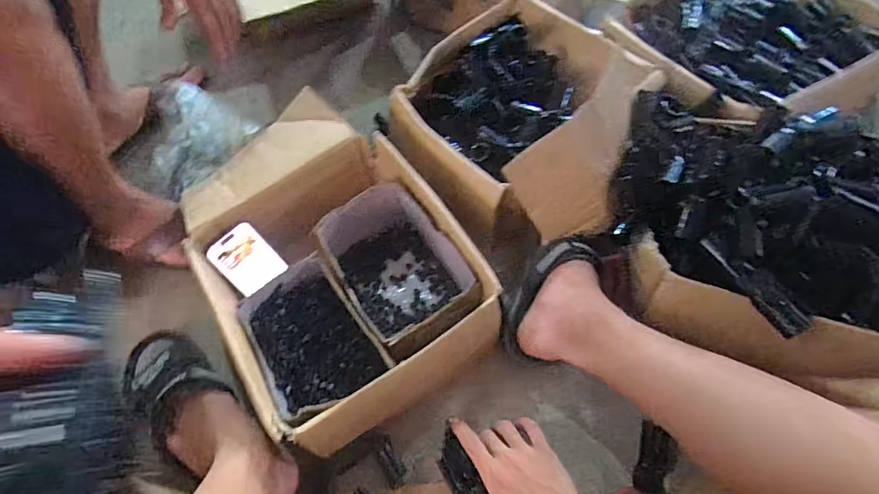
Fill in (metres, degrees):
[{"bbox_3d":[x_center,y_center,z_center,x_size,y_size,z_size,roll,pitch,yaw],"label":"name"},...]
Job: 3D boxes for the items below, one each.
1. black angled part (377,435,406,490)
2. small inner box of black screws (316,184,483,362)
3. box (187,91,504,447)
[{"bbox_3d":[-0.060,0.261,0.593,0.023,0.009,0.062,-25,62,-9],"label":"black angled part"},{"bbox_3d":[-0.059,0.034,0.673,0.145,0.104,0.225,-32,64,-13],"label":"small inner box of black screws"},{"bbox_3d":[-0.150,0.016,0.672,0.317,0.121,0.435,-35,65,-14],"label":"box"}]

